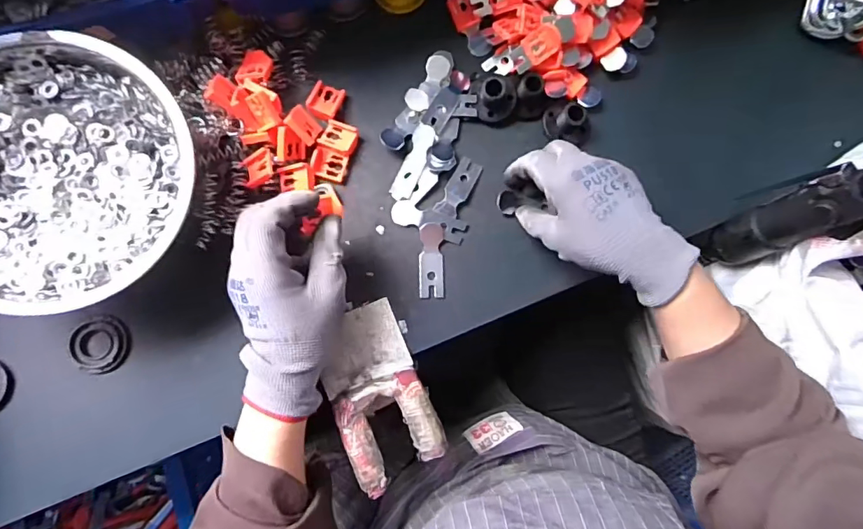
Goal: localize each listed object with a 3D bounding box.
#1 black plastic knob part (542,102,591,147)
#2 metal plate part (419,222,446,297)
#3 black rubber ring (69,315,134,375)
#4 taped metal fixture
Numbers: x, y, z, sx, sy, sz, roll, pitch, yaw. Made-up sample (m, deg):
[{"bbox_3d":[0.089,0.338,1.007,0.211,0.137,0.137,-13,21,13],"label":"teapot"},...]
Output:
[{"bbox_3d":[0.123,-0.127,0.430,0.041,0.021,0.038,-5,87,-8],"label":"black plastic knob part"},{"bbox_3d":[0.000,-0.003,0.418,0.021,0.004,0.064,0,86,-7],"label":"metal plate part"},{"bbox_3d":[-0.259,0.063,0.381,0.042,0.006,0.044,1,86,-7],"label":"black rubber ring"},{"bbox_3d":[-0.044,0.101,0.388,0.073,0.035,0.130,-23,89,-8],"label":"taped metal fixture"}]

